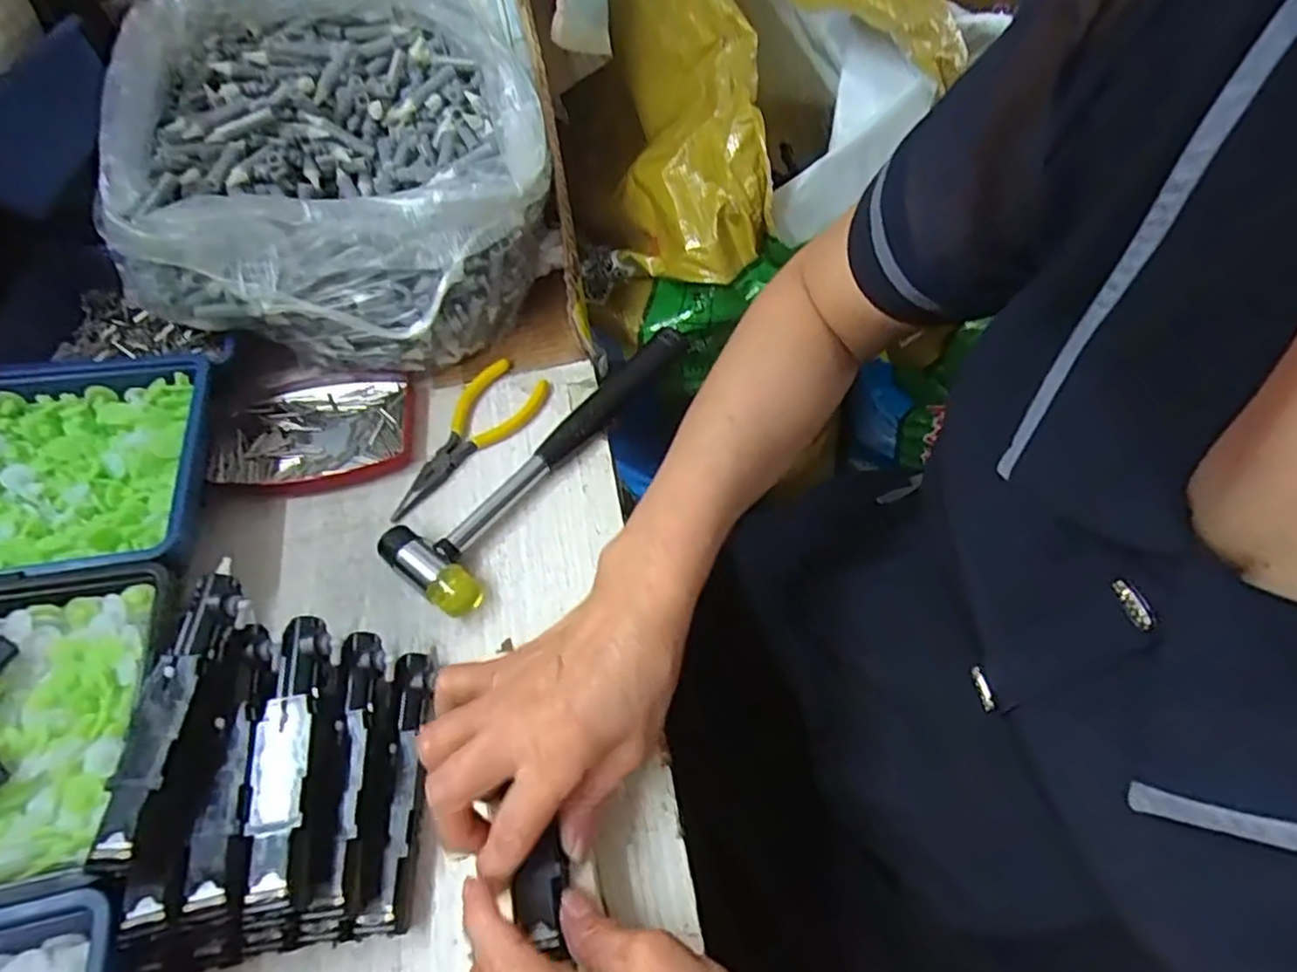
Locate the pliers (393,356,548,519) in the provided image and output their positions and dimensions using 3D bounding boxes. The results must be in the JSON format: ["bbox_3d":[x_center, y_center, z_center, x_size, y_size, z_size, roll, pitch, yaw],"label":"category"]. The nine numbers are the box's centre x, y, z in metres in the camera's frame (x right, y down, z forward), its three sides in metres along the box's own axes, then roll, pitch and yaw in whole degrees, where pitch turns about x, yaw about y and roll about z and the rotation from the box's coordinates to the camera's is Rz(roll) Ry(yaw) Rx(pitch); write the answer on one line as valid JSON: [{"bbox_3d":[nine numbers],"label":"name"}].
[{"bbox_3d":[-0.117,-0.032,0.438,0.047,0.006,0.124,29,63,21],"label":"pliers"}]

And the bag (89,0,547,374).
[{"bbox_3d":[-0.198,-0.211,0.468,0.246,0.163,0.244,-10,56,-3],"label":"bag"}]

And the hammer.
[{"bbox_3d":[-0.058,-0.025,0.427,0.062,0.020,0.228,31,63,22],"label":"hammer"}]

